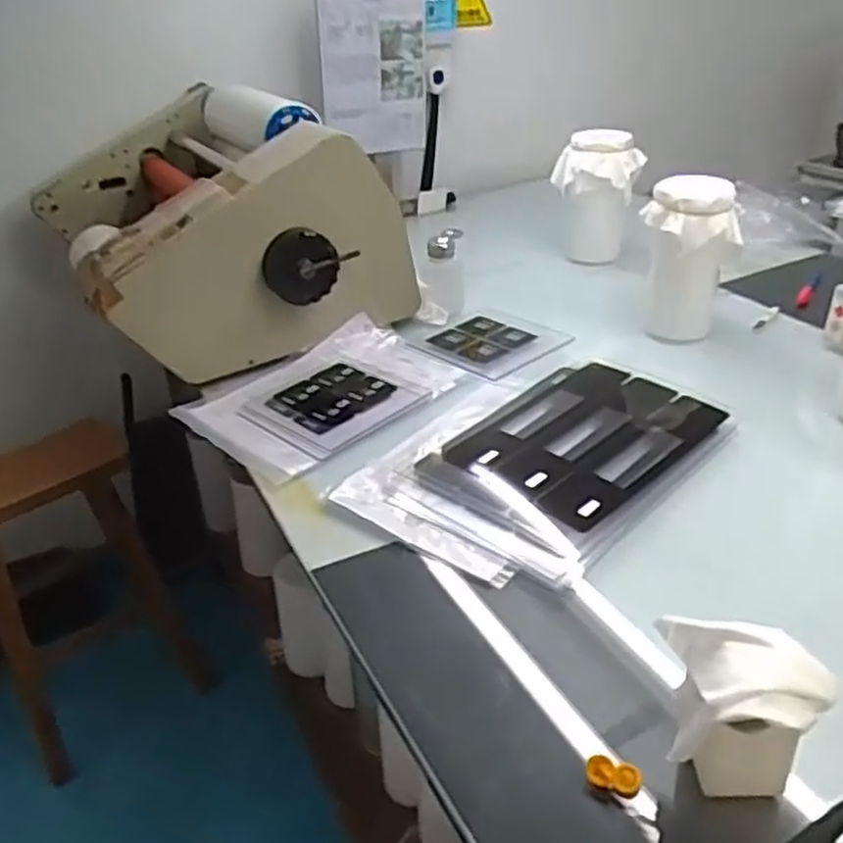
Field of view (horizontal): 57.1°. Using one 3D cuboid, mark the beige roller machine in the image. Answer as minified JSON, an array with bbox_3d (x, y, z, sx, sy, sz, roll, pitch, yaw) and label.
[{"bbox_3d":[-0.343,-0.325,1.226,0.416,0.289,0.600,-20,35,-24],"label":"beige roller machine"}]

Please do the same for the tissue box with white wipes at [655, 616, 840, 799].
[{"bbox_3d":[0.202,0.189,0.487,0.103,0.114,0.067,4,33,12],"label":"tissue box with white wipes"}]

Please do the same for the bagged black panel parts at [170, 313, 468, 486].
[{"bbox_3d":[-0.117,-0.043,1.004,0.327,0.025,0.222,-29,40,-34],"label":"bagged black panel parts"}]

